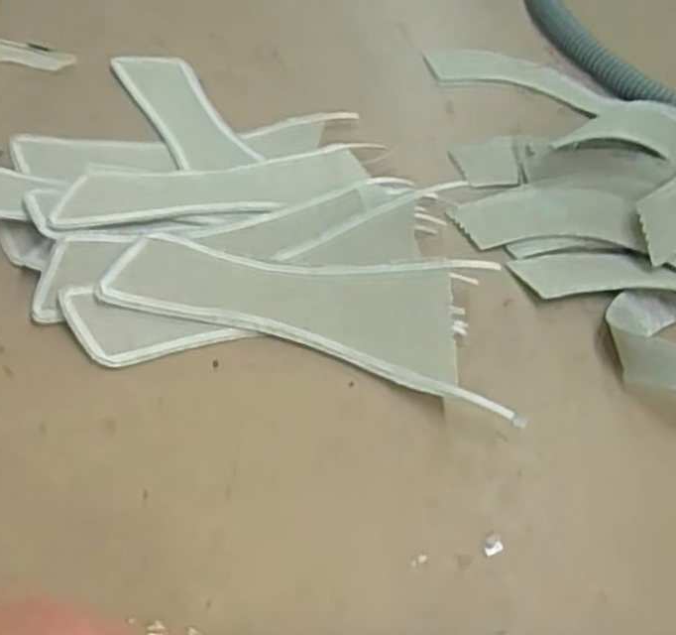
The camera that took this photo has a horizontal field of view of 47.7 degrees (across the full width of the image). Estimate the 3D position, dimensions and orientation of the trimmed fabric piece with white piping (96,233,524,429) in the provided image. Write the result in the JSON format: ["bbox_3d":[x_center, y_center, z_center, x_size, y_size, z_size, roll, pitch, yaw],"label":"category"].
[{"bbox_3d":[-0.011,-0.009,0.338,0.173,0.021,0.059,16,56,9],"label":"trimmed fabric piece with white piping"}]

